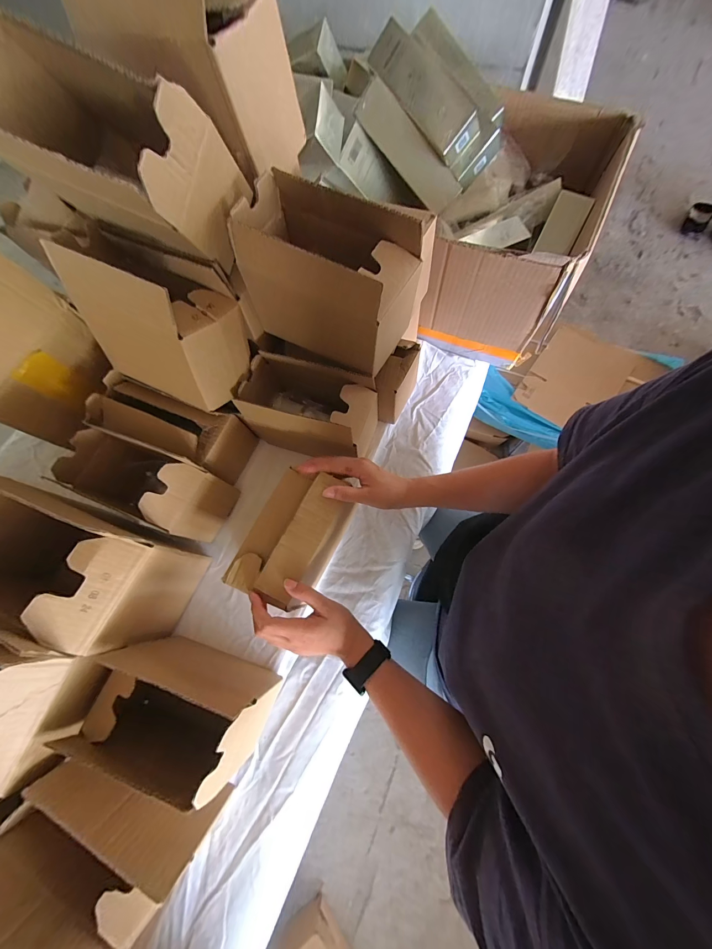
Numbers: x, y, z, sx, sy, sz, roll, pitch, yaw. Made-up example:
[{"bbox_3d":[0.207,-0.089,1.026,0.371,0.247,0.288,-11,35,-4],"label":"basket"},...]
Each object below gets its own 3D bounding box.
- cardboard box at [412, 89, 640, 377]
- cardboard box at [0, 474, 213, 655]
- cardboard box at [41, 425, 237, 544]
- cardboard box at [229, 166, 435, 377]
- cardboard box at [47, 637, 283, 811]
[{"bbox_3d":[0.276,-0.401,0.561,0.218,0.215,0.363,19,73,10],"label":"cardboard box"},{"bbox_3d":[-0.376,0.116,0.423,0.253,0.199,0.141,18,73,9],"label":"cardboard box"},{"bbox_3d":[-0.305,0.022,0.491,0.184,0.149,0.096,20,73,10],"label":"cardboard box"},{"bbox_3d":[-0.030,-0.224,0.378,0.180,0.150,0.099,25,74,11],"label":"cardboard box"},{"bbox_3d":[-0.206,0.283,0.395,0.186,0.163,0.094,16,73,9],"label":"cardboard box"}]

